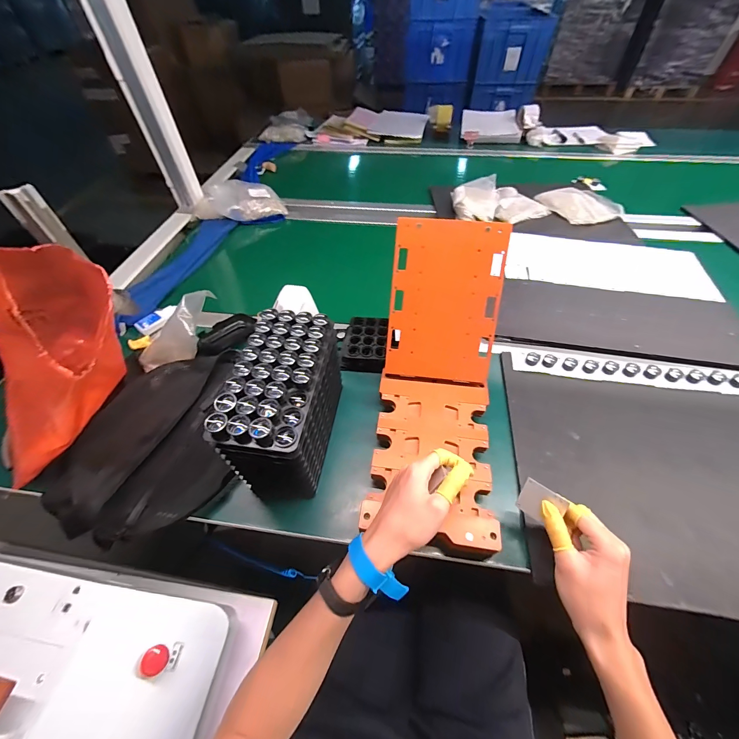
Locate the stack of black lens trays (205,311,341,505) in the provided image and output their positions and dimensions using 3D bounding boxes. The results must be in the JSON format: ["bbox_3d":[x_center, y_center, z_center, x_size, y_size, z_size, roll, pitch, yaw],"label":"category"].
[{"bbox_3d":[-0.108,0.048,0.439,0.097,0.165,0.197,7,53,7],"label":"stack of black lens trays"}]

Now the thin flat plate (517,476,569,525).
[{"bbox_3d":[0.196,0.153,0.371,0.043,0.005,0.039,30,102,40],"label":"thin flat plate"}]

